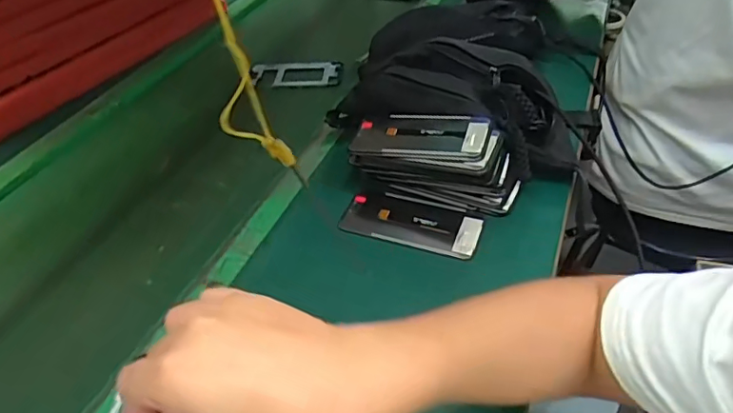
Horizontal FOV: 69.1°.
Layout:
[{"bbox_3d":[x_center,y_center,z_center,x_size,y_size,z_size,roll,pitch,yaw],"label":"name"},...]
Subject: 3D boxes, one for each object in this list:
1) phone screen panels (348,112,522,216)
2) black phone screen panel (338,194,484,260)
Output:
[{"bbox_3d":[0.080,-0.054,0.620,0.192,0.078,0.082,11,44,17],"label":"phone screen panels"},{"bbox_3d":[0.050,0.018,0.599,0.153,0.007,0.069,12,43,19],"label":"black phone screen panel"}]

